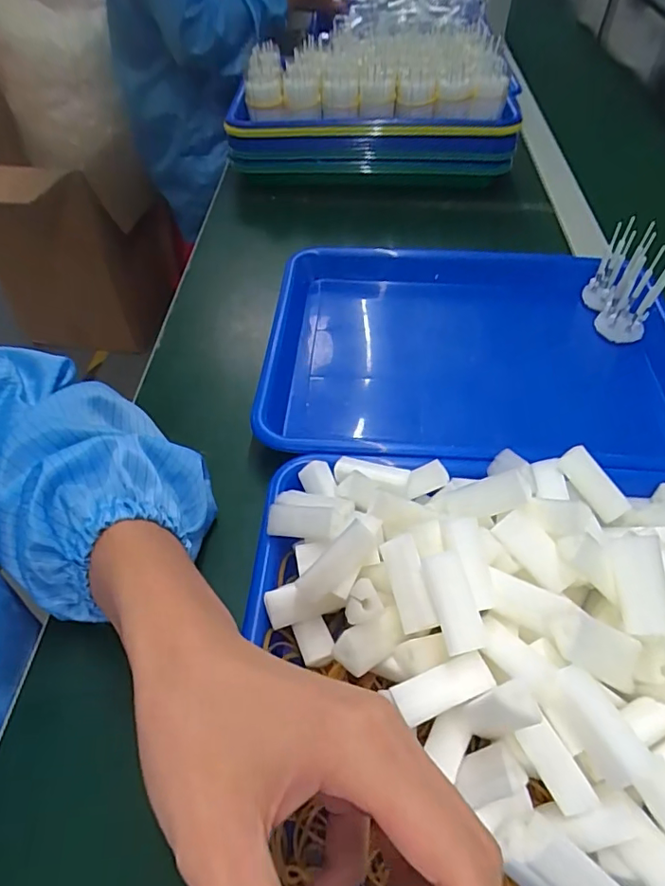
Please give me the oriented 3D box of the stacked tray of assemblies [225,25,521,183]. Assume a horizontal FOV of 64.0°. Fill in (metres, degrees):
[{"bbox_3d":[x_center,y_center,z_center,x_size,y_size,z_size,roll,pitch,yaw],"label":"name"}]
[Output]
[{"bbox_3d":[0.045,-0.414,0.652,0.317,0.113,0.210,1,51,0],"label":"stacked tray of assemblies"}]

